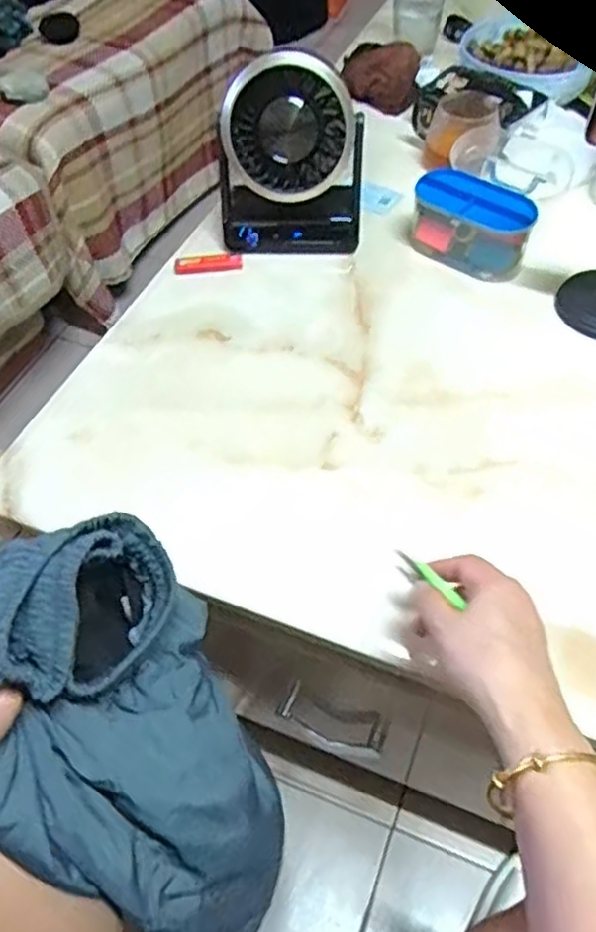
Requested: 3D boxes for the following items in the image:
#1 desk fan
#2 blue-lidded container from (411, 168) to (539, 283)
[{"bbox_3d":[-0.009,-0.344,0.775,0.163,0.191,0.075,3,52,5],"label":"desk fan"},{"bbox_3d":[0.202,-0.283,0.801,0.141,0.076,0.068,28,58,22],"label":"blue-lidded container"}]

